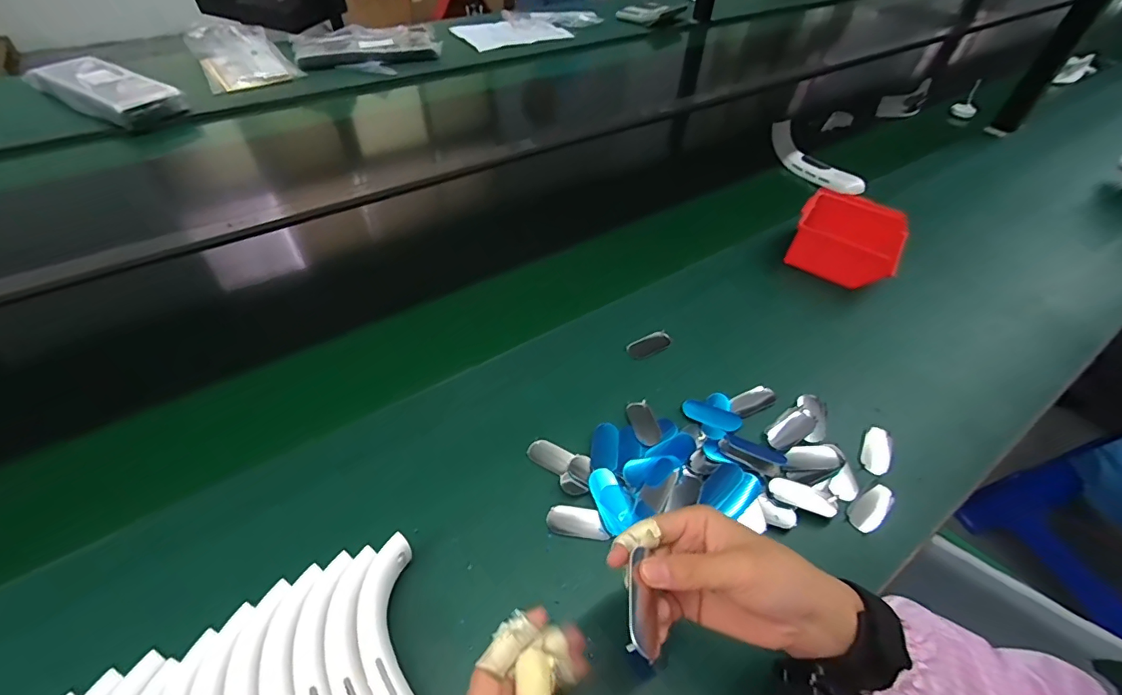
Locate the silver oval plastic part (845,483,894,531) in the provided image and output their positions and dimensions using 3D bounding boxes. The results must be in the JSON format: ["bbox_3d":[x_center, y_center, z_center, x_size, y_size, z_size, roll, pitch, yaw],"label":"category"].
[{"bbox_3d":[0.289,0.149,0.444,0.050,0.009,0.025,-36,58,-15],"label":"silver oval plastic part"}]

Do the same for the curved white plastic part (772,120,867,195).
[{"bbox_3d":[0.461,-0.343,0.865,0.035,0.066,0.201,-22,52,-22],"label":"curved white plastic part"}]

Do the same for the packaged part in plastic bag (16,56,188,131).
[{"bbox_3d":[-0.878,-0.497,0.926,0.295,0.052,0.130,24,50,17],"label":"packaged part in plastic bag"}]

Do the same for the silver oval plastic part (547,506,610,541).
[{"bbox_3d":[0.015,0.154,0.422,0.053,0.004,0.025,7,47,3],"label":"silver oval plastic part"}]

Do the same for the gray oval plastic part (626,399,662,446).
[{"bbox_3d":[0.084,0.076,0.486,0.027,0.005,0.061,-3,35,-7],"label":"gray oval plastic part"}]

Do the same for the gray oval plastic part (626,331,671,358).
[{"bbox_3d":[0.106,-0.003,0.573,0.058,0.023,0.006,-17,10,-17],"label":"gray oval plastic part"}]

